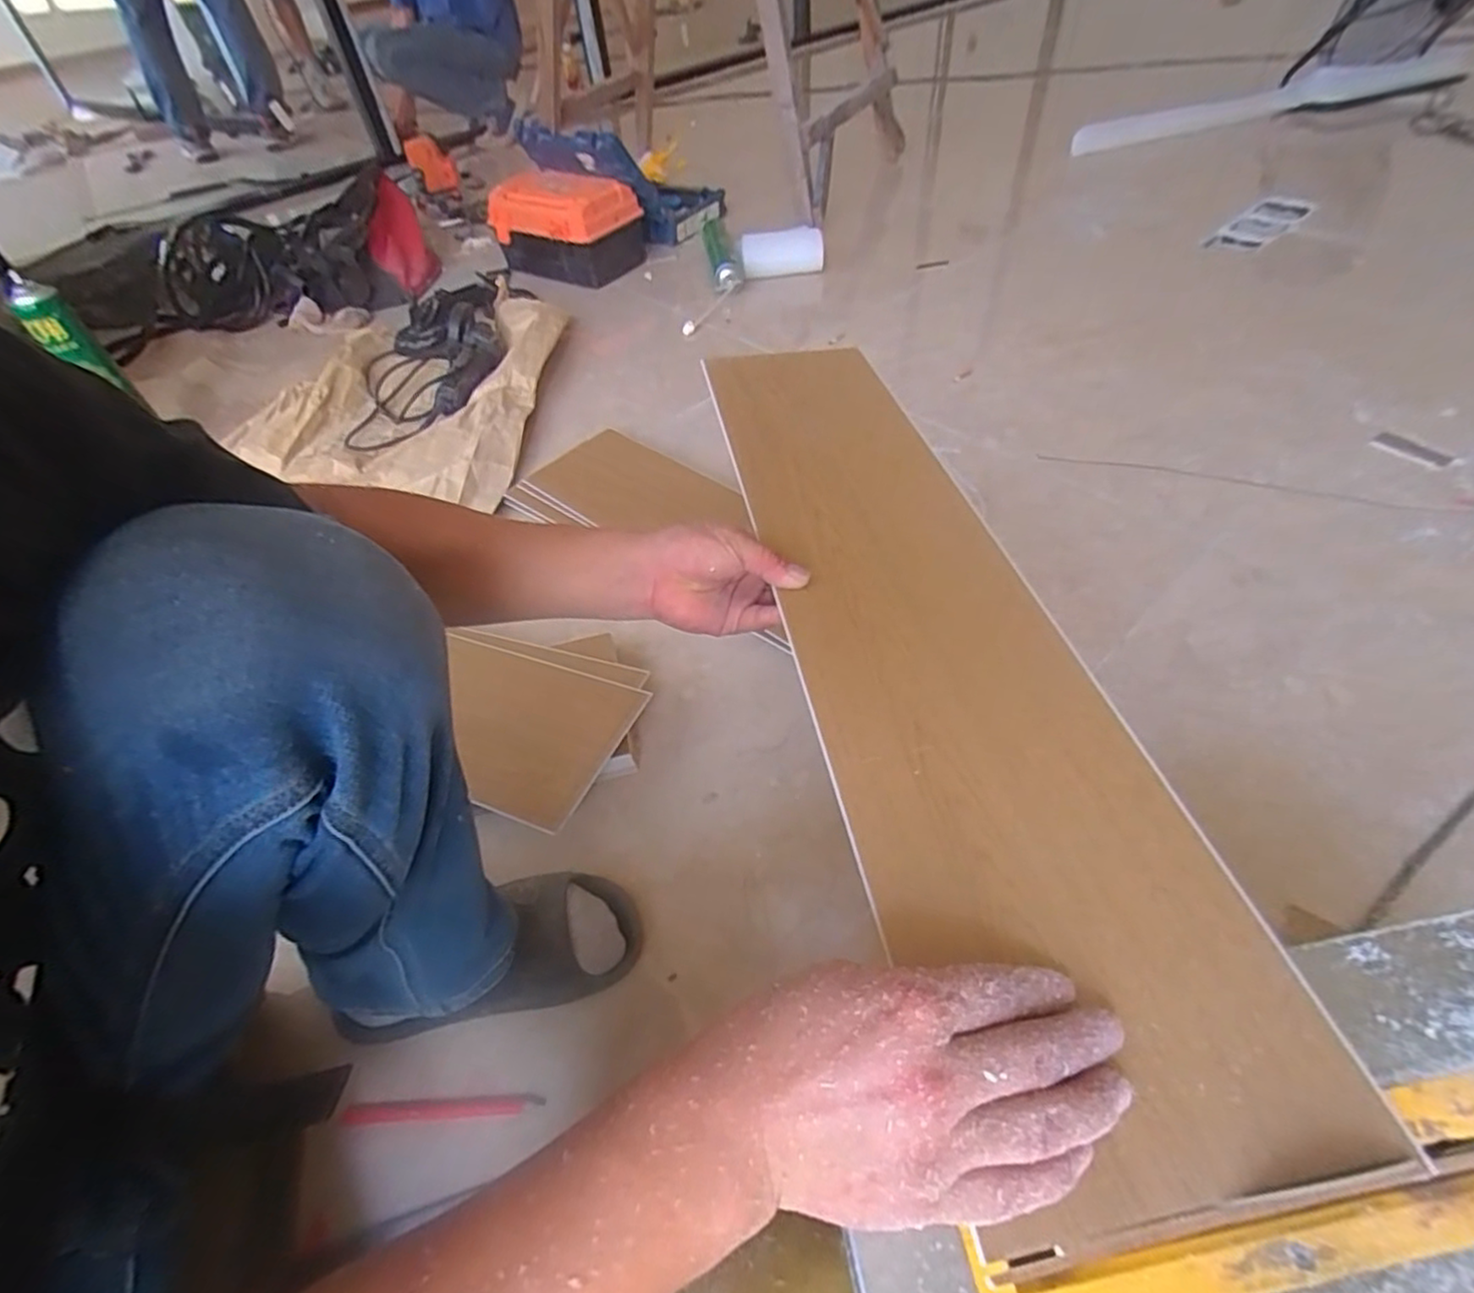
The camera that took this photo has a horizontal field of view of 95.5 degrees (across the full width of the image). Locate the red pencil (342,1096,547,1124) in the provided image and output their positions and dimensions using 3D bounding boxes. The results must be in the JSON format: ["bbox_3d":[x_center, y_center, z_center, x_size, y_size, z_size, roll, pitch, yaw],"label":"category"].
[{"bbox_3d":[-0.238,0.378,0.545,0.154,0.015,0.013,-4,49,0],"label":"red pencil"}]

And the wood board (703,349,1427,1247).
[{"bbox_3d":[0.113,-0.049,0.489,0.181,0.014,0.713,-10,48,-5],"label":"wood board"}]

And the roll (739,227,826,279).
[{"bbox_3d":[0.106,-0.921,1.568,0.190,0.075,0.093,-1,49,3],"label":"roll"}]

